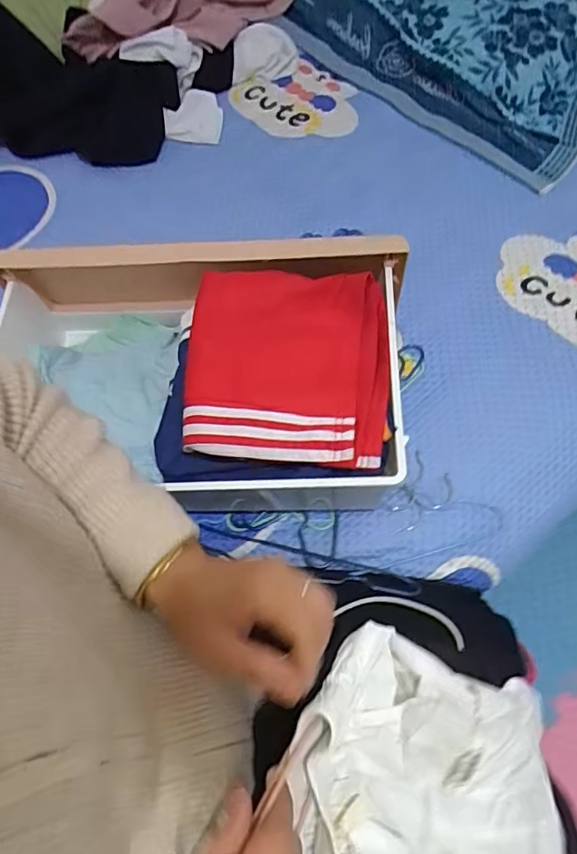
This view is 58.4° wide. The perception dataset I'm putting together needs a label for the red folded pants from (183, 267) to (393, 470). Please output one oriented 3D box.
[{"bbox_3d":[-0.004,-0.063,0.511,0.195,0.030,0.204,3,66,5],"label":"red folded pants"}]

